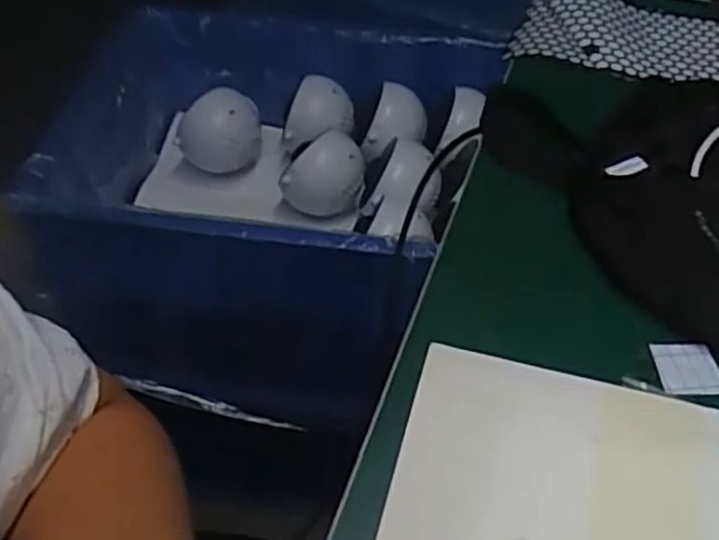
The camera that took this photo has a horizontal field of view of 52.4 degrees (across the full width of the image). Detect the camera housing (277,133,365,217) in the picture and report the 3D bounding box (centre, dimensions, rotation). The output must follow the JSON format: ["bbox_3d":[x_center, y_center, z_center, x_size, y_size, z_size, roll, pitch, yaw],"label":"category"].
[{"bbox_3d":[-0.041,-0.114,0.911,0.090,0.111,0.064,44,22,-12],"label":"camera housing"}]

